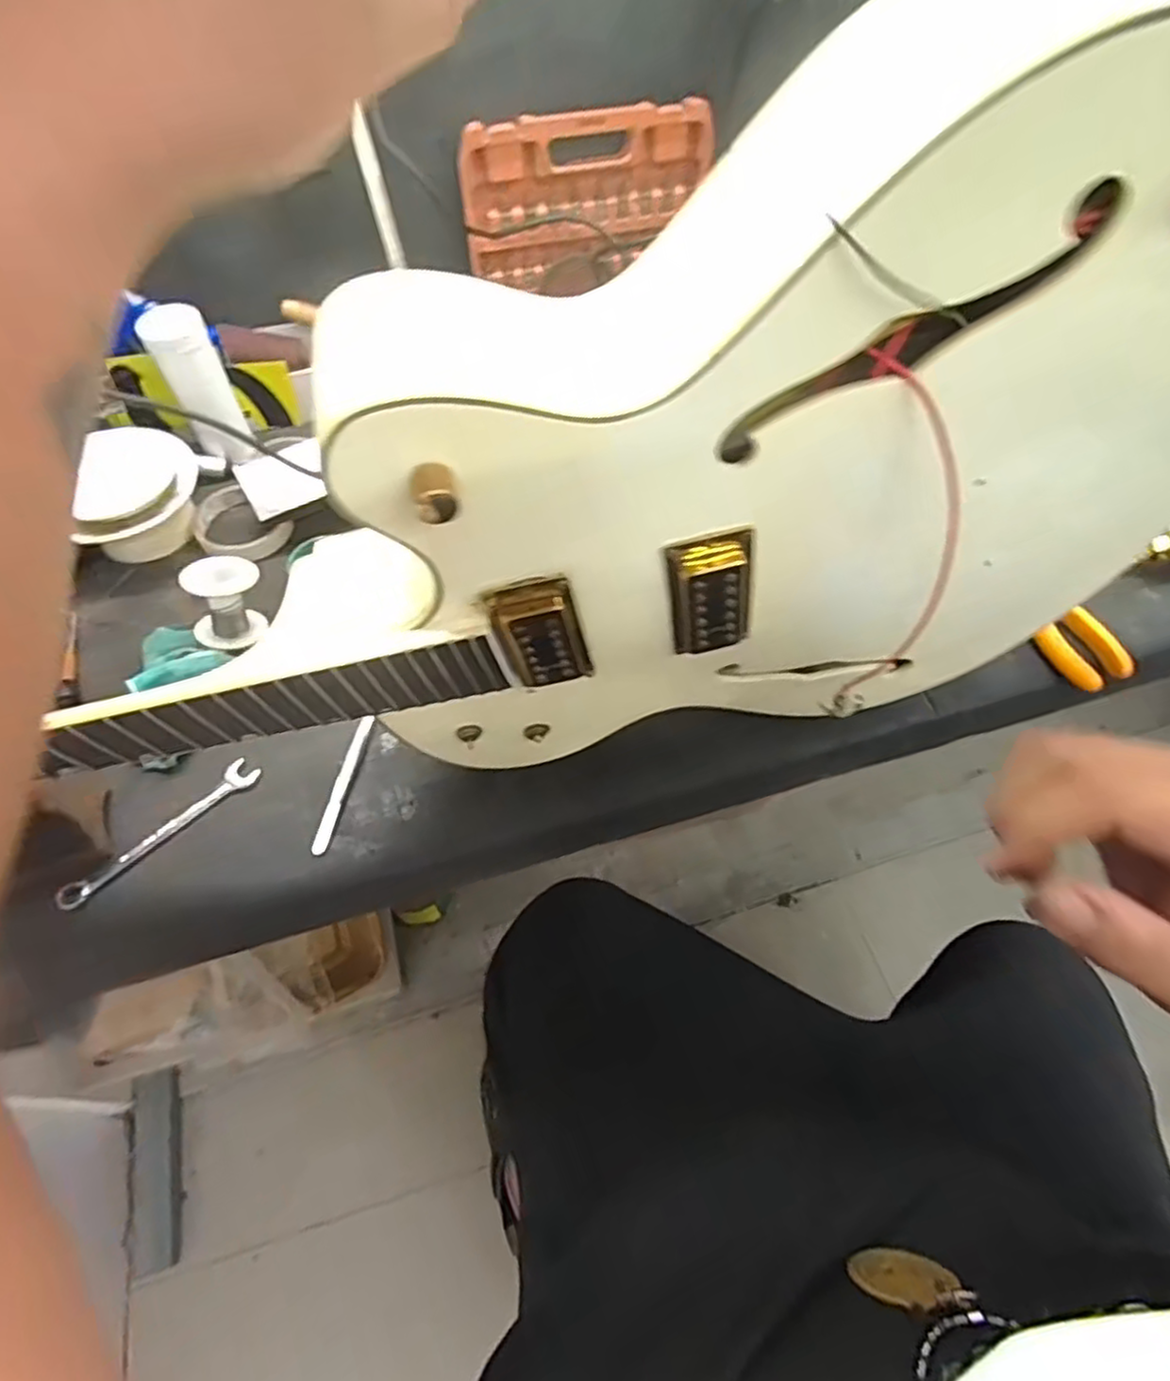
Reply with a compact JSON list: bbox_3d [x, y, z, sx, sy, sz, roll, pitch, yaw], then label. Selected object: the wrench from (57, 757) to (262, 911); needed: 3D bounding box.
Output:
[{"bbox_3d":[-0.294,0.097,0.479,0.023,0.012,0.139,40,66,22],"label":"wrench"}]

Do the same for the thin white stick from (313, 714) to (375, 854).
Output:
[{"bbox_3d":[-0.178,0.067,0.509,0.012,0.006,0.112,7,58,5],"label":"thin white stick"}]

